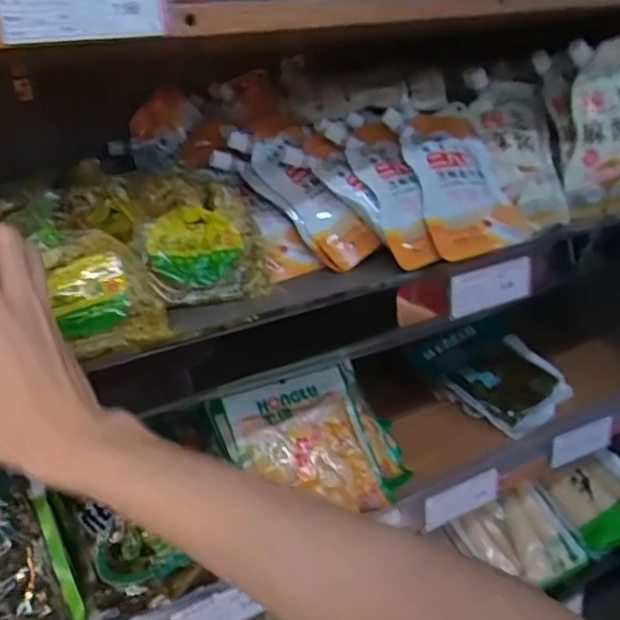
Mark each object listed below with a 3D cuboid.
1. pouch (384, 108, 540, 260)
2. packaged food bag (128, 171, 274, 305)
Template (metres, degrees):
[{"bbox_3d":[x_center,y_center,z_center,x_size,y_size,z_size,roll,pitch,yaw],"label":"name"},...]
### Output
[{"bbox_3d":[0.153,-0.131,0.630,0.111,0.045,0.204,-4,59,-17],"label":"pouch"},{"bbox_3d":[-0.100,-0.068,0.551,0.111,0.108,0.056,-4,20,7],"label":"packaged food bag"}]

